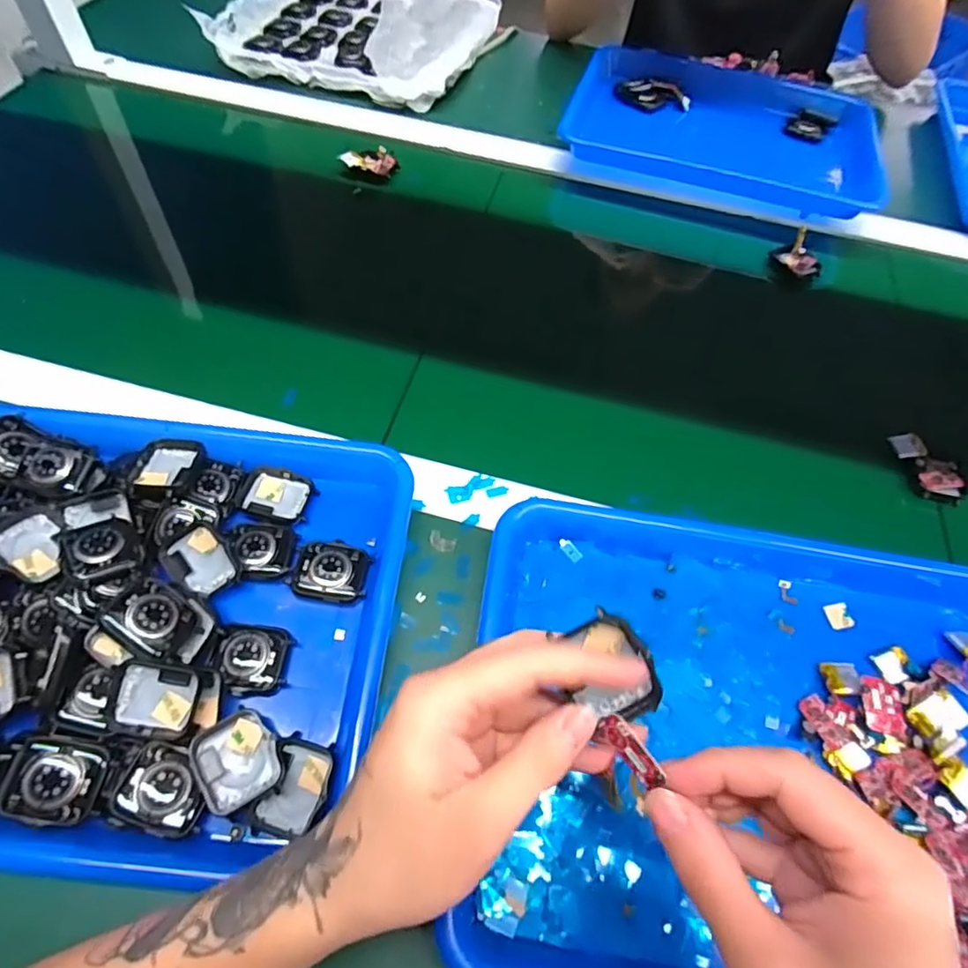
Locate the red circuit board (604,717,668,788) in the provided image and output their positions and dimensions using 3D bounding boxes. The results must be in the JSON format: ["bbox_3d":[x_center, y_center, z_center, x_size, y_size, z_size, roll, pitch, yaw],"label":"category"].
[{"bbox_3d":[0.057,0.102,0.223,0.006,0.012,0.028,-29,59,-19],"label":"red circuit board"}]

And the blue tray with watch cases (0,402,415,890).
[{"bbox_3d":[-0.224,0.070,0.334,0.338,0.040,0.252,6,59,0],"label":"blue tray with watch cases"}]

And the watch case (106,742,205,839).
[{"bbox_3d":[-0.158,0.150,0.286,0.039,0.008,0.036,13,59,4],"label":"watch case"}]

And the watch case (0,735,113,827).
[{"bbox_3d":[-0.208,0.144,0.282,0.042,0.014,0.037,7,59,0],"label":"watch case"}]

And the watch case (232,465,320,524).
[{"bbox_3d":[-0.139,0.007,0.388,0.045,0.015,0.036,14,59,5],"label":"watch case"}]

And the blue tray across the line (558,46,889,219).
[{"bbox_3d":[0.271,-0.409,0.670,0.334,0.043,0.251,16,59,6],"label":"blue tray across the line"}]

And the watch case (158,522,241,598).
[{"bbox_3d":[-0.168,0.046,0.346,0.035,0.014,0.042,-44,84,-7],"label":"watch case"}]

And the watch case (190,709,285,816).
[{"bbox_3d":[-0.126,0.142,0.298,0.038,0.009,0.042,-27,64,-19],"label":"watch case"}]

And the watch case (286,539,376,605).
[{"bbox_3d":[-0.094,0.053,0.359,0.044,0.010,0.037,11,59,3],"label":"watch case"}]

